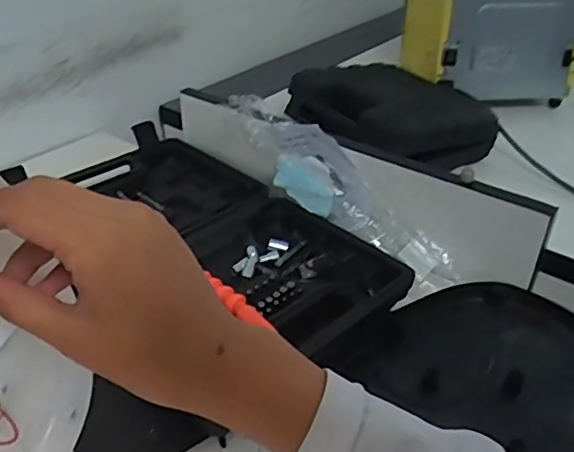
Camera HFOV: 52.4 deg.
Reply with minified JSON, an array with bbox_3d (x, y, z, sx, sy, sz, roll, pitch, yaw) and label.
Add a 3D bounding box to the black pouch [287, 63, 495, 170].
[{"bbox_3d":[0.124,-0.141,0.691,0.166,0.058,0.214,-18,39,-27],"label":"black pouch"}]

